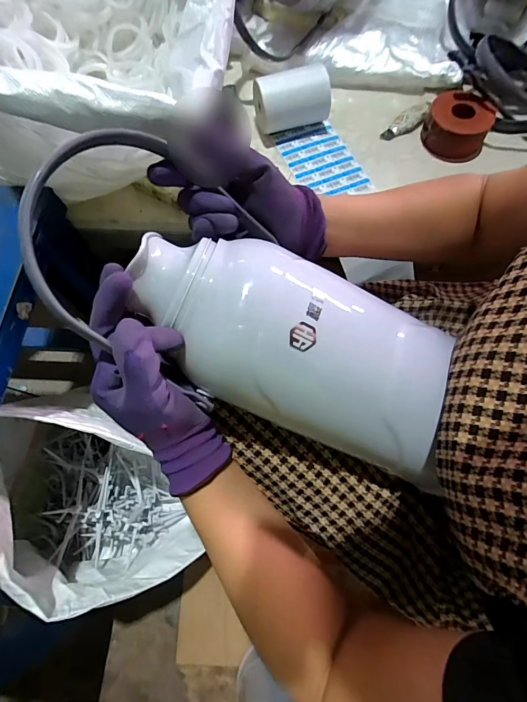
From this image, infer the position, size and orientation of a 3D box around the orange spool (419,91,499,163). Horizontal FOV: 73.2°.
[{"bbox_3d":[0.318,-0.369,0.584,0.099,0.055,0.091,0,69,1],"label":"orange spool"}]

